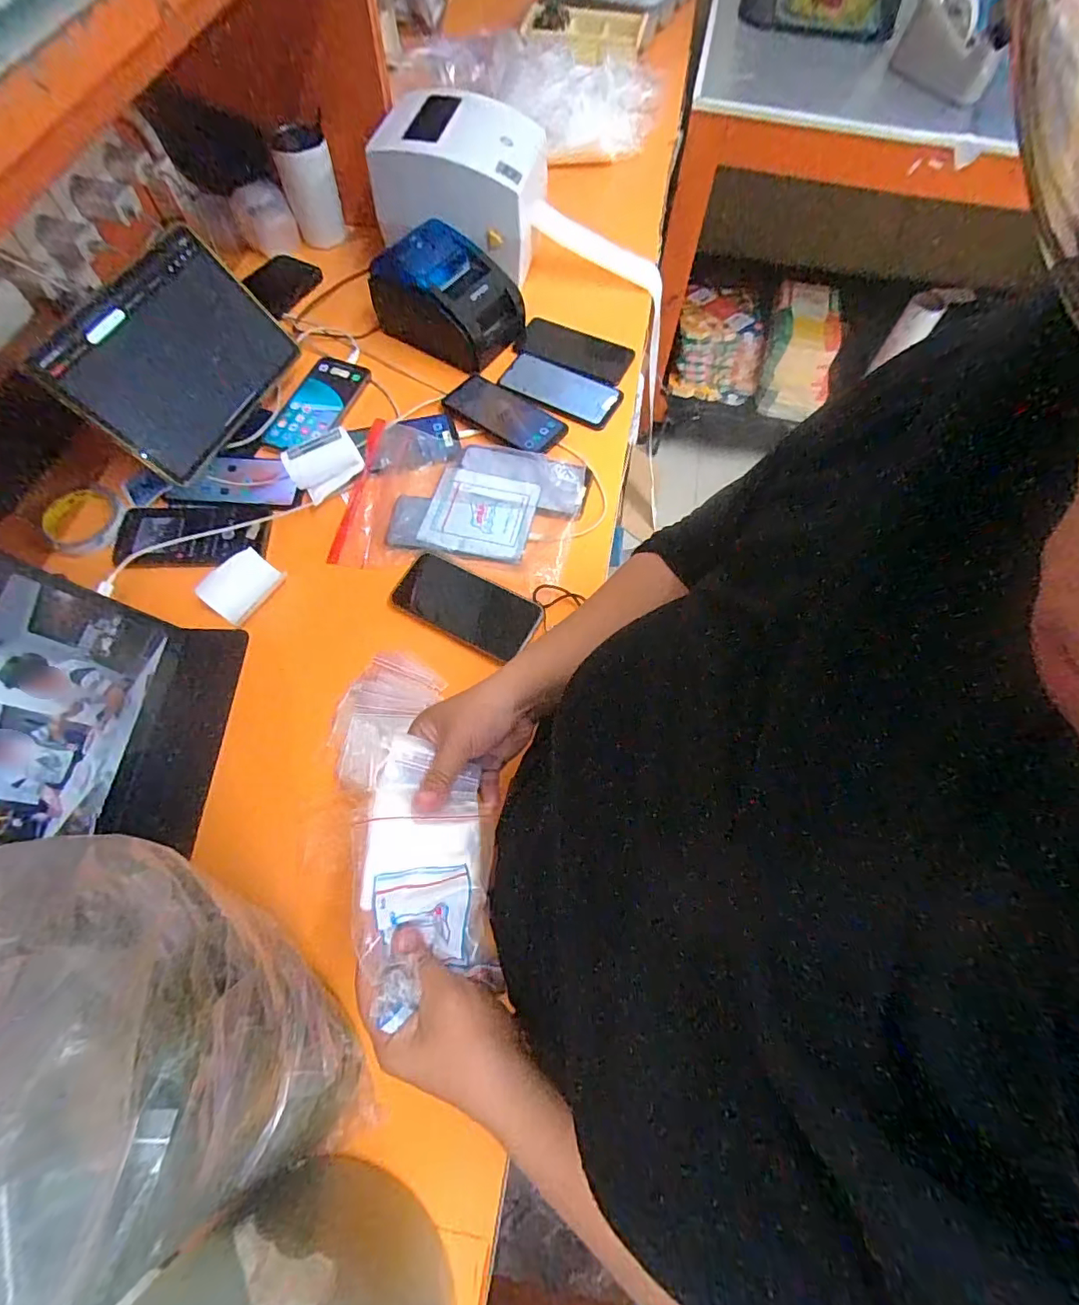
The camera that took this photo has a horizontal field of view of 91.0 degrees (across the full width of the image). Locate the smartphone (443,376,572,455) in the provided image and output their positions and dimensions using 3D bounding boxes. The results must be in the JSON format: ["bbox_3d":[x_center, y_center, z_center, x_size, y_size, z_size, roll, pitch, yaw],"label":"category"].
[{"bbox_3d":[-0.046,-0.318,0.706,0.171,0.011,0.078,33,71,13],"label":"smartphone"}]

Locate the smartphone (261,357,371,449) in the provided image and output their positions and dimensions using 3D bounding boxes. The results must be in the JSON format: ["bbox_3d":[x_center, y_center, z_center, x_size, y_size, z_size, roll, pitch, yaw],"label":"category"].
[{"bbox_3d":[-0.298,-0.337,0.718,0.092,0.009,0.169,15,68,6],"label":"smartphone"}]

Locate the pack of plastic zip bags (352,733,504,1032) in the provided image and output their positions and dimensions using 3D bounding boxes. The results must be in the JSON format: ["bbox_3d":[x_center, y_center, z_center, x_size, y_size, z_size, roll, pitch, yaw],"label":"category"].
[{"bbox_3d":[-0.077,0.138,0.360,0.092,0.027,0.170,-3,56,-16],"label":"pack of plastic zip bags"}]

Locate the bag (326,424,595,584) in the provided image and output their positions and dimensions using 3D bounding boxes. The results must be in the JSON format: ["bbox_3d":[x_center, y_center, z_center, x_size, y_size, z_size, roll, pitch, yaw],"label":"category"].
[{"bbox_3d":[-0.093,-0.181,0.638,0.276,0.022,0.192,10,68,5],"label":"bag"}]

